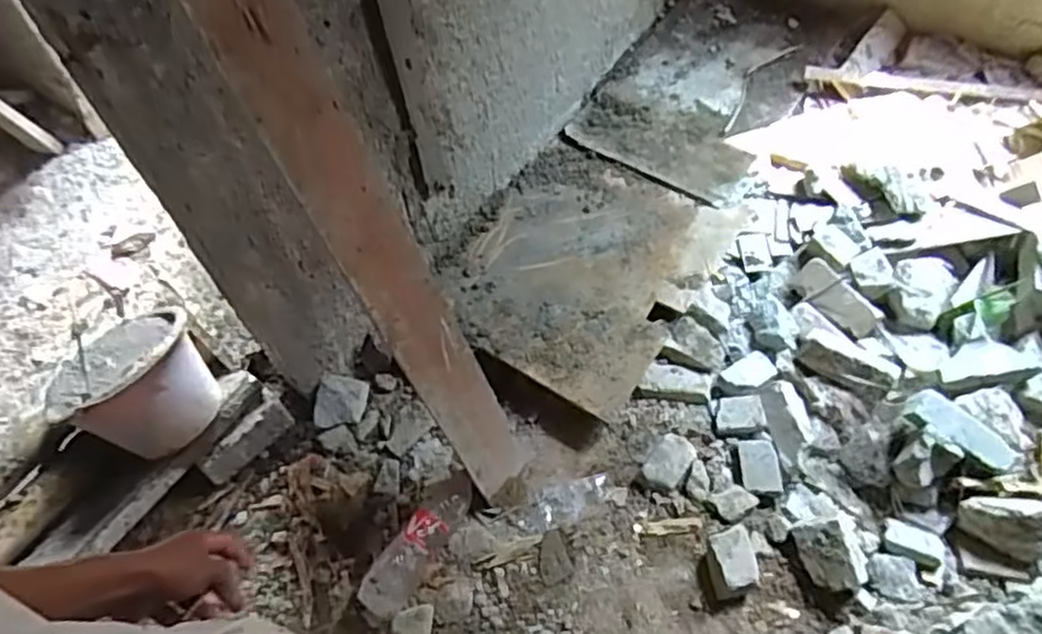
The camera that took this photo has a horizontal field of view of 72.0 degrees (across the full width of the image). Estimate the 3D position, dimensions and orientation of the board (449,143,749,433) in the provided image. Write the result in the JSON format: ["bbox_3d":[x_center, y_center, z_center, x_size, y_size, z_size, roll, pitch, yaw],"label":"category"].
[{"bbox_3d":[0.147,-0.136,1.788,0.558,0.035,0.697,28,58,21],"label":"board"}]

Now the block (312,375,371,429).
[{"bbox_3d":[-0.396,0.188,1.580,0.099,0.049,0.124,5,59,5],"label":"block"}]

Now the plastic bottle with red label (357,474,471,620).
[{"bbox_3d":[-0.200,0.435,1.402,0.093,0.085,0.315,30,63,18],"label":"plastic bottle with red label"}]

